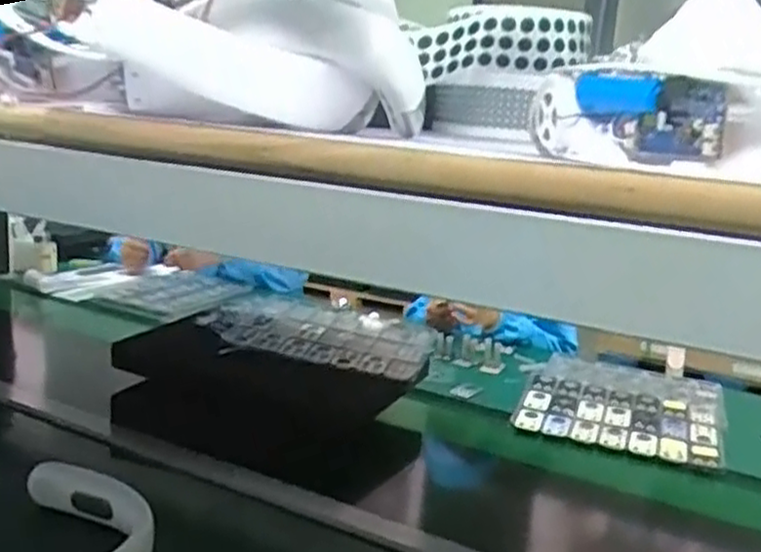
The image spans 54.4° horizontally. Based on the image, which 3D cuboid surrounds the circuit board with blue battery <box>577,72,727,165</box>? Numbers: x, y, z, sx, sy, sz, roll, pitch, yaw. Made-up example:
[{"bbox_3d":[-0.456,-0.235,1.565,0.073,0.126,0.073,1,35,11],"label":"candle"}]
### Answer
[{"bbox_3d":[0.134,-0.082,0.382,0.020,0.040,0.104,0,17,-13],"label":"circuit board with blue battery"}]

